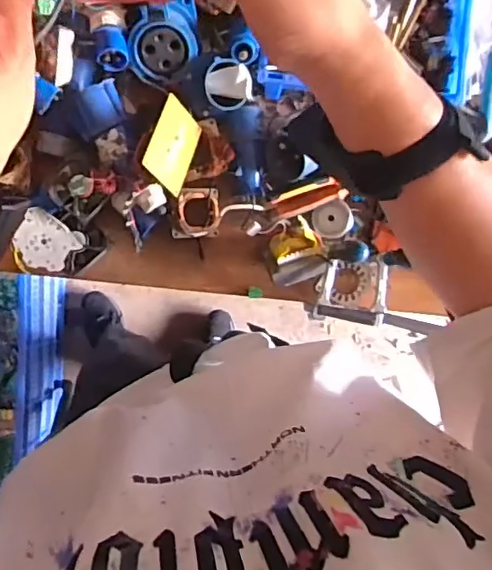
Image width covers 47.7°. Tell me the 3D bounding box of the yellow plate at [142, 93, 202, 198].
[{"bbox_3d":[-0.101,-0.195,0.778,0.075,0.009,0.121,42,57,-44],"label":"yellow plate"}]

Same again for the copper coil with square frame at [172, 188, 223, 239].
[{"bbox_3d":[-0.076,-0.110,0.854,0.074,0.054,0.076,-2,88,-5],"label":"copper coil with square frame"}]

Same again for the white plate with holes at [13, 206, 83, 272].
[{"bbox_3d":[-0.297,-0.063,0.822,0.091,0.009,0.087,16,67,-45],"label":"white plate with holes"}]

